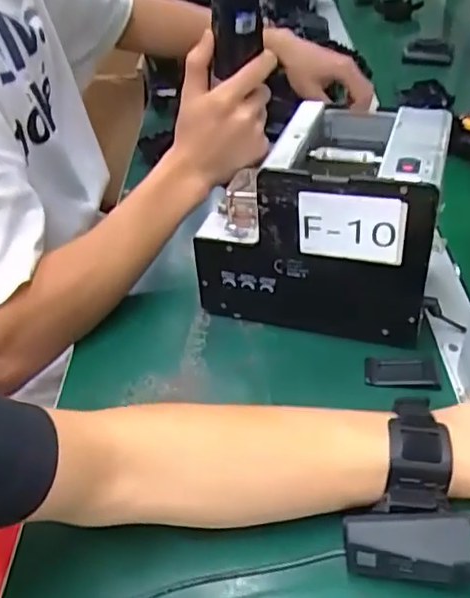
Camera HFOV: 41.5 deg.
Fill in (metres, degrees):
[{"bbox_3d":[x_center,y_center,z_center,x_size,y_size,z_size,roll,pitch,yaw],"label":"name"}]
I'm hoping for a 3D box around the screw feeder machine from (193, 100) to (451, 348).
[{"bbox_3d":[0.072,-0.068,0.515,0.175,0.157,0.124,9,41,16],"label":"screw feeder machine"}]

